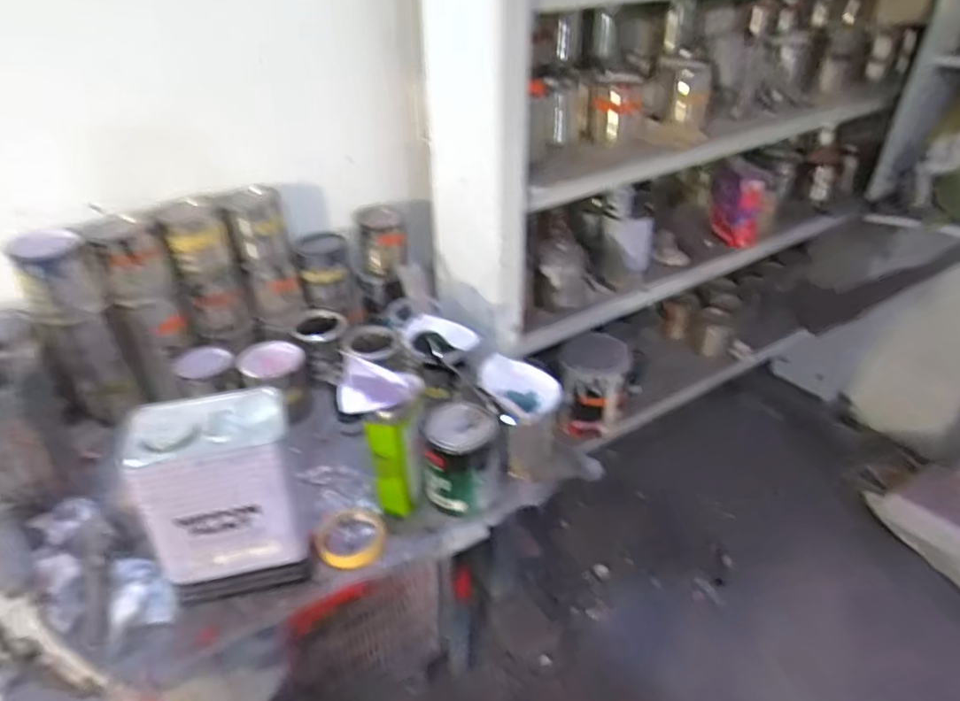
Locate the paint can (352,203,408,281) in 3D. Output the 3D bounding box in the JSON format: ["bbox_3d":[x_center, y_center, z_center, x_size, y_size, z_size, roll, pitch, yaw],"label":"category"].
[{"bbox_3d":[-0.193,-0.215,1.198,0.094,0.121,0.094,0,33,0],"label":"paint can"}]

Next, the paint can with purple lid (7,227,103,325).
[{"bbox_3d":[-0.664,-0.119,0.948,0.103,0.131,0.123,-23,40,-31],"label":"paint can with purple lid"}]

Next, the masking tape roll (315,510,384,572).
[{"bbox_3d":[-0.179,0.262,0.844,0.092,0.020,0.090,0,33,0],"label":"masking tape roll"}]

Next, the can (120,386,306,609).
[{"bbox_3d":[-0.308,0.181,0.743,0.169,0.233,0.109,-7,34,-12],"label":"can"}]

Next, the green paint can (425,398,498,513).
[{"bbox_3d":[-0.028,0.147,0.889,0.112,0.132,0.126,2,33,3],"label":"green paint can"}]

